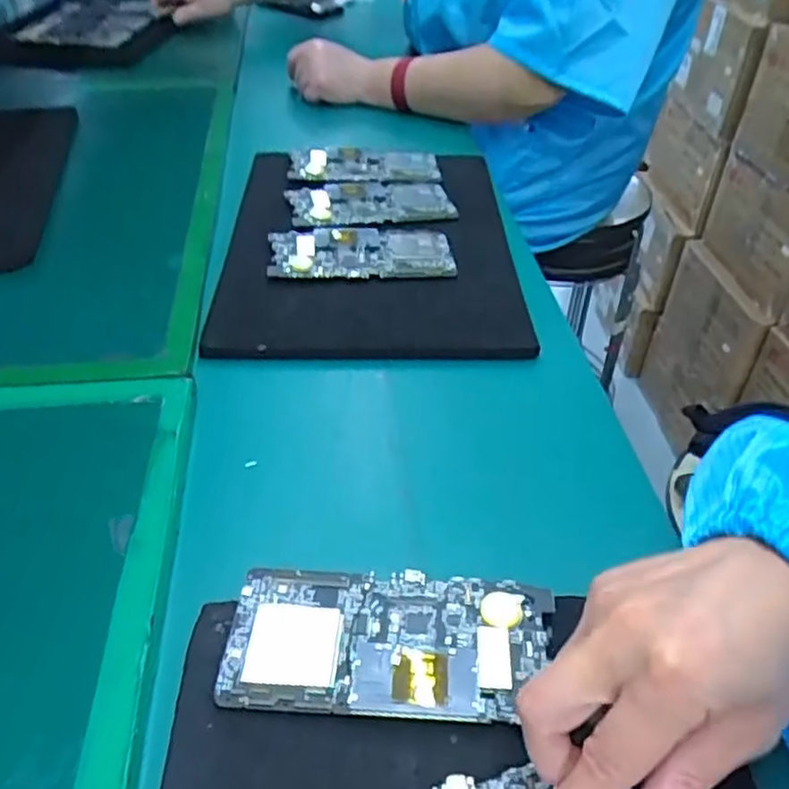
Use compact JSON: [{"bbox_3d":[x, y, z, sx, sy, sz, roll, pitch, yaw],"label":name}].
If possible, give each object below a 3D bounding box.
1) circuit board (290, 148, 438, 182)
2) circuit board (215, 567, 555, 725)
[{"bbox_3d":[-0.031,-0.240,0.712,0.152,0.013,0.065,-1,42,-4],"label":"circuit board"},{"bbox_3d":[-0.002,0.115,0.328,0.150,0.005,0.072,4,42,1],"label":"circuit board"}]

